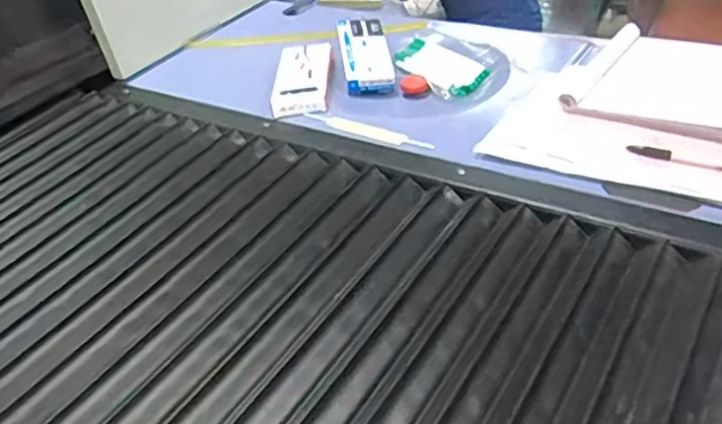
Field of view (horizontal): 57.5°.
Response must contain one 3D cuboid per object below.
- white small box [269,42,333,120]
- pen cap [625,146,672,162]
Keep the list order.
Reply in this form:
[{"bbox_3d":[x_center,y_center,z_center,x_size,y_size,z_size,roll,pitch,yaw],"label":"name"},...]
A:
[{"bbox_3d":[-0.079,-0.182,0.908,0.075,0.029,0.166,-5,37,6],"label":"white small box"},{"bbox_3d":[0.300,-0.063,0.685,0.044,0.008,0.010,18,45,29],"label":"pen cap"}]

